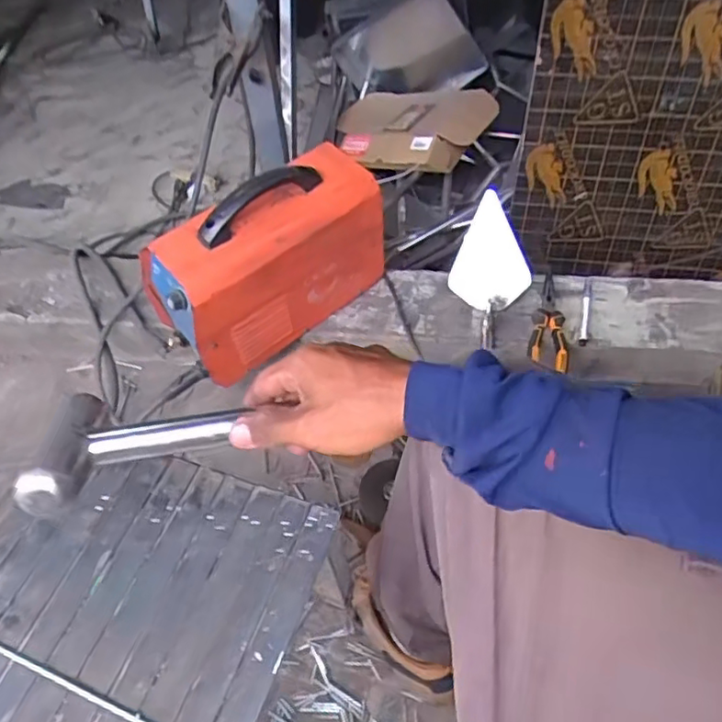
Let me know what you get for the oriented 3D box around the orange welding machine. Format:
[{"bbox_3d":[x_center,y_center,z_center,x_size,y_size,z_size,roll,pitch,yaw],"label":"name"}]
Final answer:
[{"bbox_3d":[-0.133,-0.155,0.889,0.325,0.219,0.155,-33,59,-21],"label":"orange welding machine"}]

